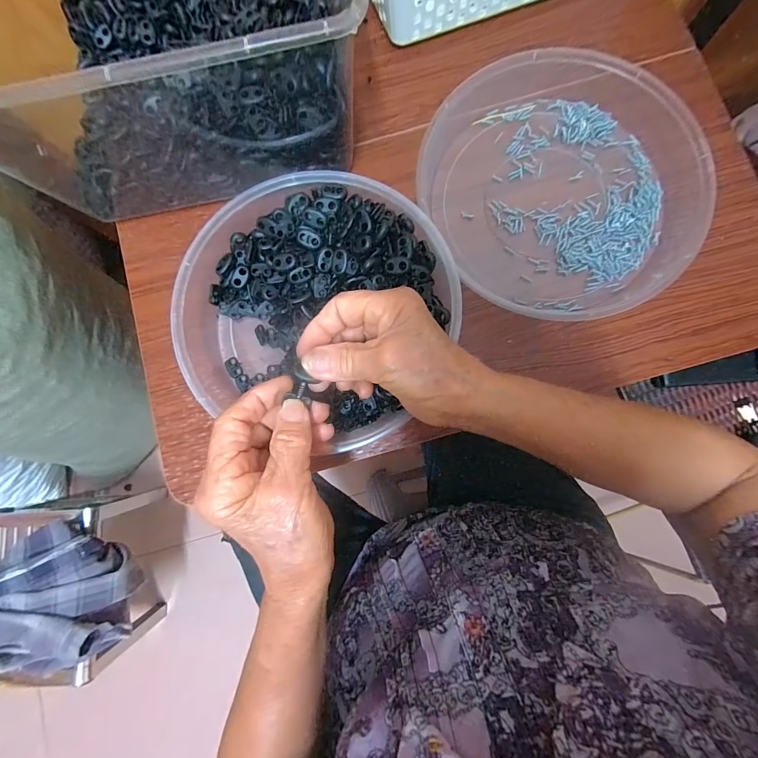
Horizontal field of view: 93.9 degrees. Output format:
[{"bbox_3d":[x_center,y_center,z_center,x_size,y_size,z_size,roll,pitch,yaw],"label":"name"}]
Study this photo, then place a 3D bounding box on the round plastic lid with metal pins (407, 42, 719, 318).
[{"bbox_3d":[0.156,-0.169,0.310,0.215,0.037,0.233,0,84,2],"label":"round plastic lid with metal pins"}]

